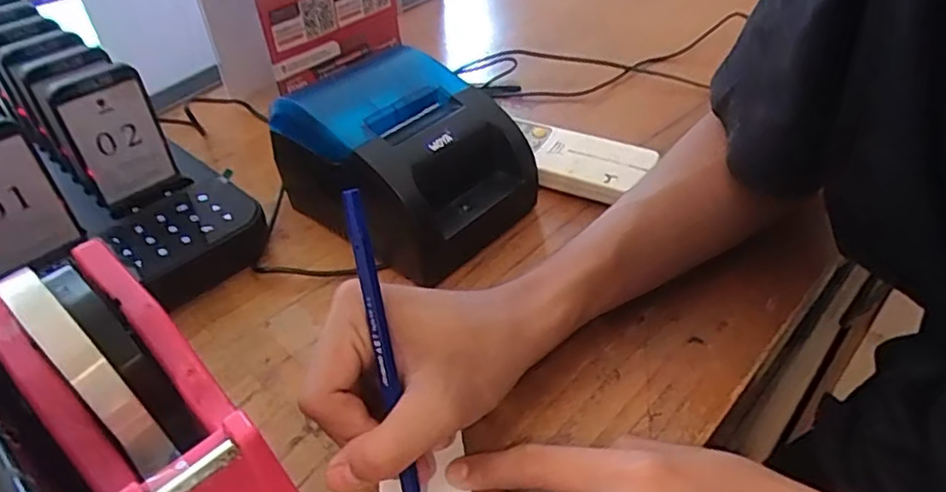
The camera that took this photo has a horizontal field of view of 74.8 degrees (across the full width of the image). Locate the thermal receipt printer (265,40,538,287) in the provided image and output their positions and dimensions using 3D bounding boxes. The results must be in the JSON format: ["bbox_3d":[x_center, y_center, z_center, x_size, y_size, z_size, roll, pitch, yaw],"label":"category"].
[{"bbox_3d":[-0.044,-0.059,0.398,0.110,0.089,0.135,-33,49,-31],"label":"thermal receipt printer"}]

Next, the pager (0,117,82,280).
[{"bbox_3d":[-0.253,-0.026,0.332,0.050,0.079,0.011,-27,47,-27],"label":"pager"}]

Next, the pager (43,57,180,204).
[{"bbox_3d":[-0.219,-0.070,0.379,0.053,0.080,0.012,-30,48,-29],"label":"pager"}]

